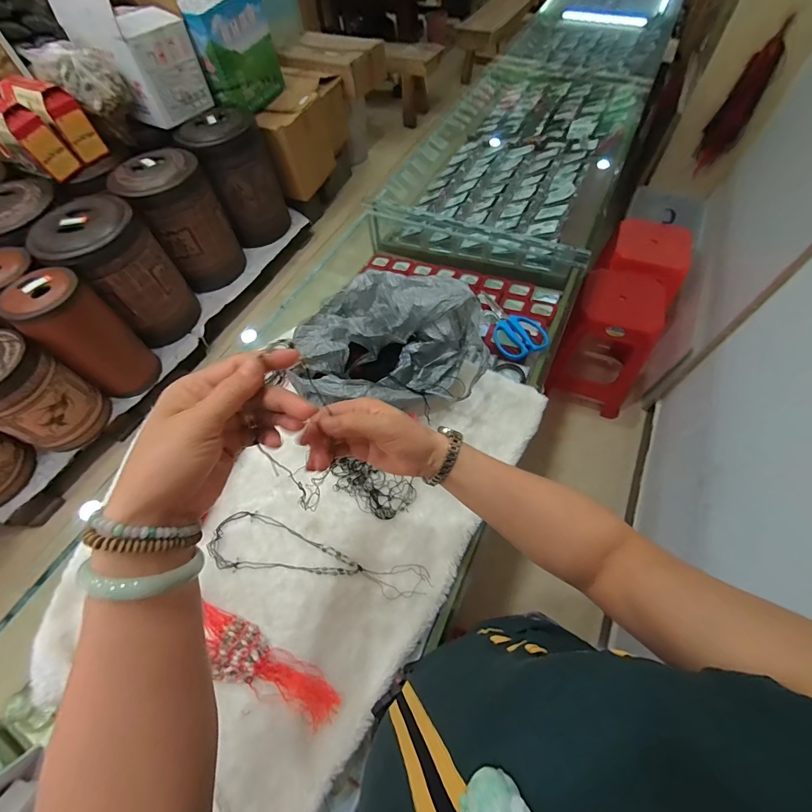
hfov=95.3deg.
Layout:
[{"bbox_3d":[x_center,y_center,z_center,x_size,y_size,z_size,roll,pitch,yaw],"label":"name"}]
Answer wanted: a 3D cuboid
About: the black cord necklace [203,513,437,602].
[{"bbox_3d":[-0.126,0.219,0.528,0.324,0.014,0.082,11,61,9],"label":"black cord necklace"}]

